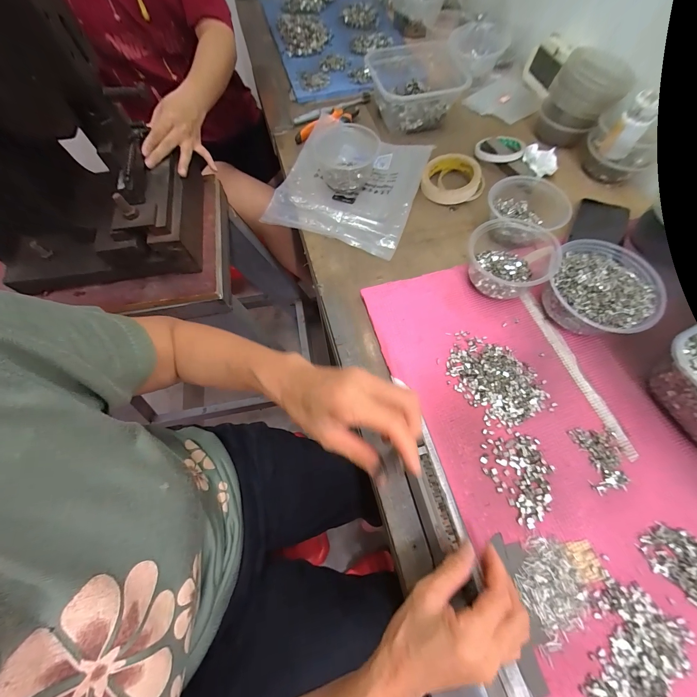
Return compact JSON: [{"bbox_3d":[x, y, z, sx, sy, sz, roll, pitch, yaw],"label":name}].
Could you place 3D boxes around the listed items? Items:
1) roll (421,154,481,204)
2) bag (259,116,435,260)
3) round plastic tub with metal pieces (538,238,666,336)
[{"bbox_3d":[0.185,-0.305,0.524,0.093,0.025,0.111,29,71,13],"label":"roll"},{"bbox_3d":[0.003,-0.304,0.526,0.240,0.035,0.260,20,69,10],"label":"bag"},{"bbox_3d":[0.334,-0.076,0.396,0.121,0.061,0.131,-1,67,2],"label":"round plastic tub with metal pieces"}]

